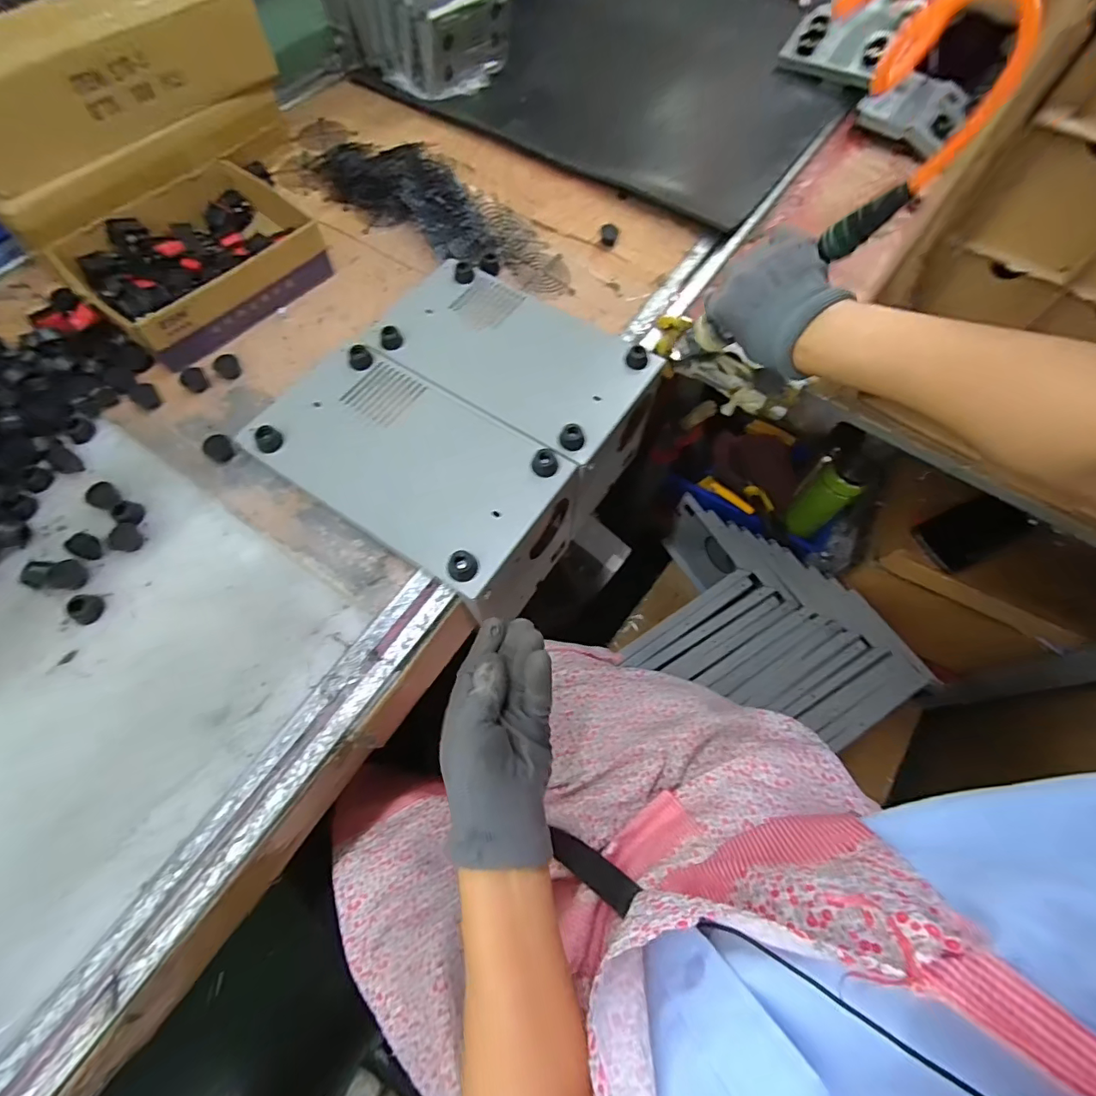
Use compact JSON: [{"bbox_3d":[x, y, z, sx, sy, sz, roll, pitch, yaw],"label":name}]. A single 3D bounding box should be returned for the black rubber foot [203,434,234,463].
[{"bbox_3d":[-0.297,-0.090,0.451,0.024,0.011,0.023,0,67,0],"label":"black rubber foot"}]

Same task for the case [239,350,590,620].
[{"bbox_3d":[-0.124,-0.057,0.508,0.273,0.146,0.152,32,68,11],"label":"case"}]

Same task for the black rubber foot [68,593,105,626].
[{"bbox_3d":[-0.363,0.047,0.391,0.019,0.015,0.022,13,68,5],"label":"black rubber foot"}]

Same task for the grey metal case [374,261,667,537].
[{"bbox_3d":[-0.027,-0.170,0.565,0.277,0.154,0.161,33,69,12],"label":"grey metal case"}]

